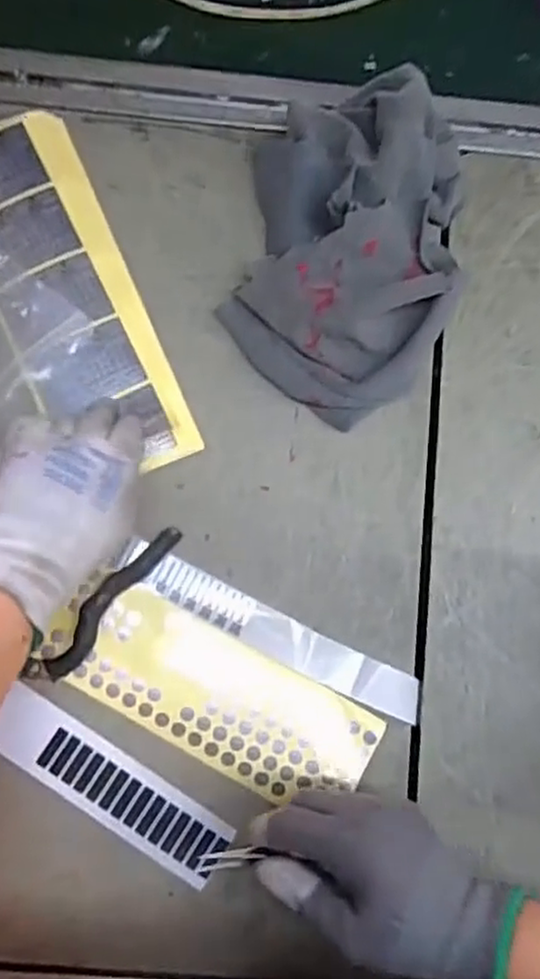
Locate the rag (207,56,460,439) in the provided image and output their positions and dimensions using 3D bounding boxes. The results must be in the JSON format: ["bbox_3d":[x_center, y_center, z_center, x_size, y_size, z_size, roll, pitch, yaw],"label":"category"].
[{"bbox_3d":[0.059,-0.174,0.491,0.159,0.061,0.245,14,82,-1],"label":"rag"}]

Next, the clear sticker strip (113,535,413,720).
[{"bbox_3d":[0.001,0.098,0.481,0.227,0.006,0.030,26,78,1],"label":"clear sticker strip"}]

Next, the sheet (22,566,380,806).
[{"bbox_3d":[-0.040,0.140,0.472,0.225,0.006,0.084,29,82,2],"label":"sheet"}]

